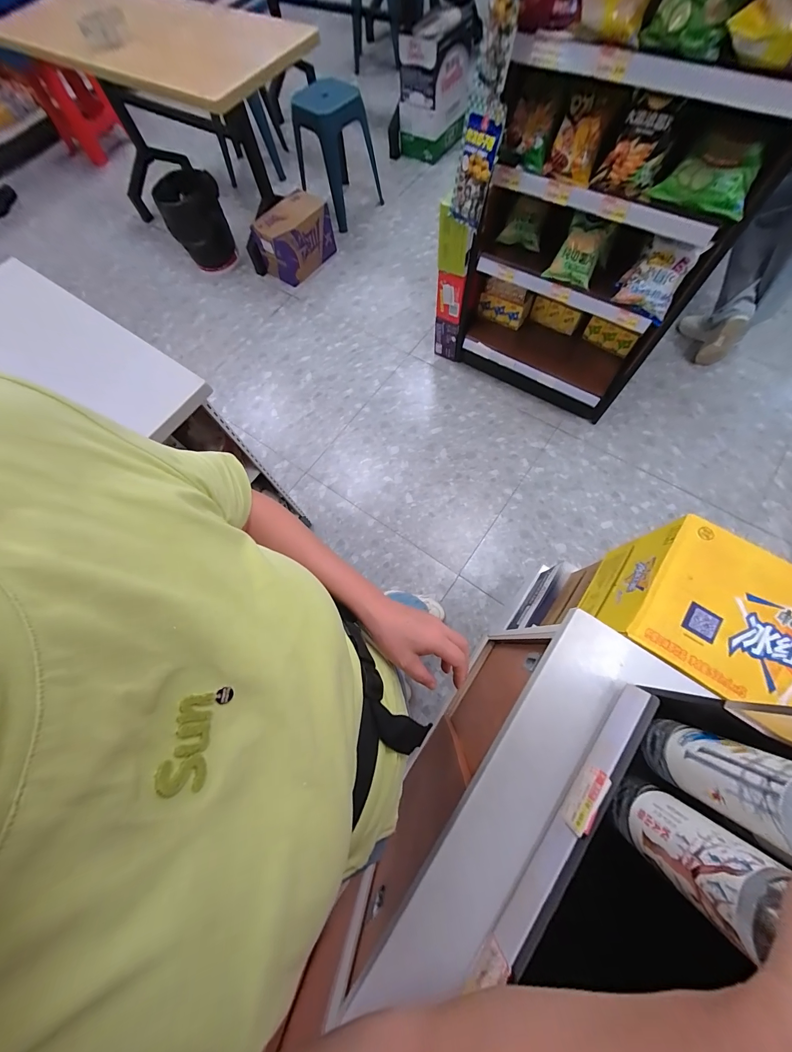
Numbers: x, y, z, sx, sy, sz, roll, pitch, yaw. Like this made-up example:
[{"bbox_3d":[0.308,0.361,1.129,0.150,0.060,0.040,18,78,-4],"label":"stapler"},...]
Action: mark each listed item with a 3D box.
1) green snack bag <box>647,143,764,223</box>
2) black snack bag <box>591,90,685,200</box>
[{"bbox_3d":[0.783,-0.874,0.845,0.221,0.079,0.121,27,75,13],"label":"green snack bag"},{"bbox_3d":[0.624,-0.971,0.872,0.146,0.162,0.060,28,51,12],"label":"black snack bag"}]

